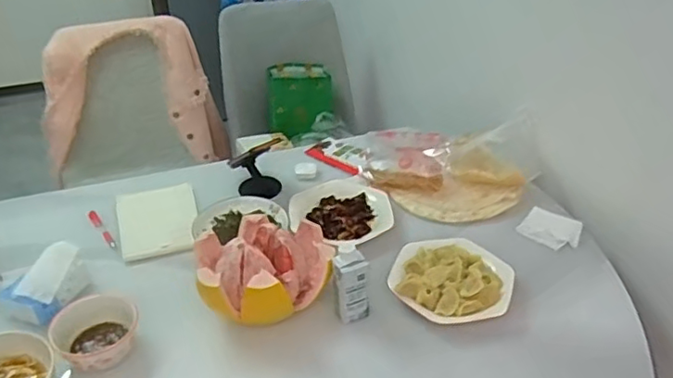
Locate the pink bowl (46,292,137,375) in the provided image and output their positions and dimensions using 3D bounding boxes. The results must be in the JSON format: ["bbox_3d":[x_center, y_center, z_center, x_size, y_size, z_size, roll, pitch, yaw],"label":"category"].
[{"bbox_3d":[-0.365,0.226,0.914,0.121,0.058,0.123,1,34,-1],"label":"pink bowl"}]

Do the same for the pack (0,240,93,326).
[{"bbox_3d":[-0.478,0.155,0.994,0.077,0.066,0.138,15,36,19],"label":"pack"}]

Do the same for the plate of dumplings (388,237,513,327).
[{"bbox_3d":[0.196,0.152,1.019,0.198,0.053,0.166,8,35,10],"label":"plate of dumplings"}]

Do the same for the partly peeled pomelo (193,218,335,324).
[{"bbox_3d":[-0.118,0.130,0.971,0.205,0.124,0.181,-7,35,-12],"label":"partly peeled pomelo"}]

